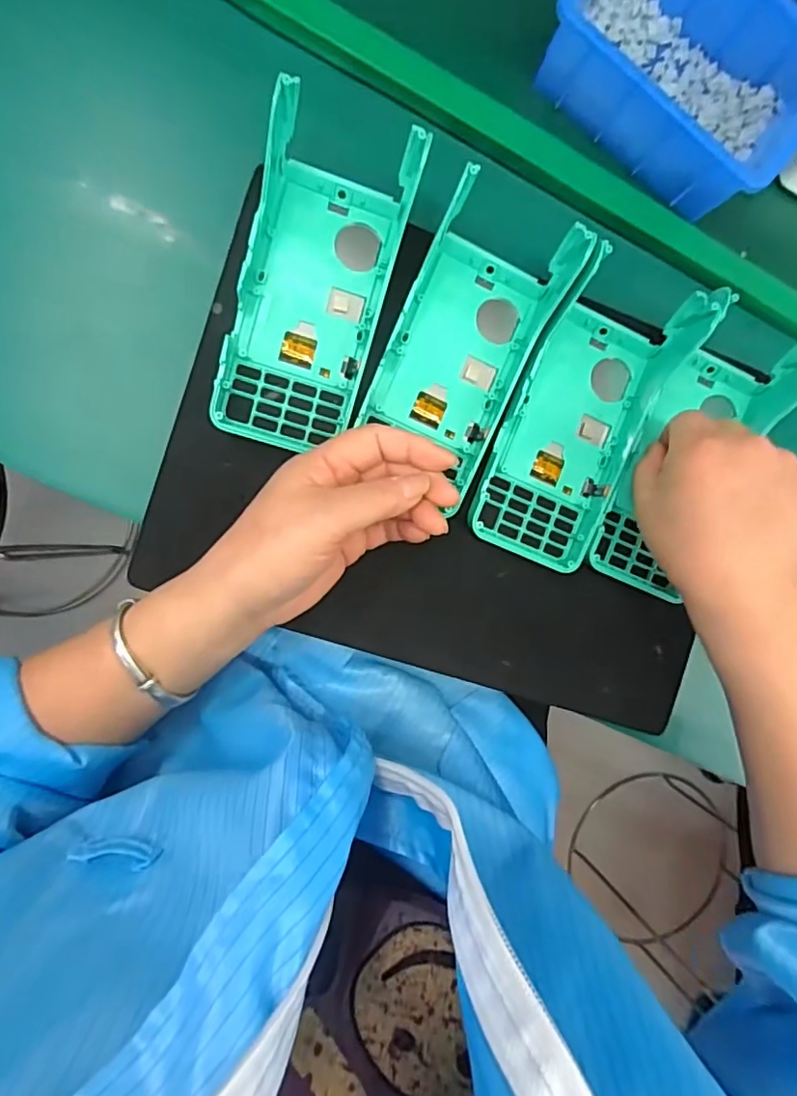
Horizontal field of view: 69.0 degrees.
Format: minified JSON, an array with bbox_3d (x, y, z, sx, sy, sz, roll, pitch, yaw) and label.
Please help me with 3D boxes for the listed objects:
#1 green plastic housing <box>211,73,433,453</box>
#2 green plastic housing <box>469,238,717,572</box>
[{"bbox_3d":[-0.044,-0.147,0.316,0.078,0.032,0.184,14,91,-10],"label":"green plastic housing"},{"bbox_3d":[0.107,-0.072,0.337,0.079,0.046,0.163,21,90,-10],"label":"green plastic housing"}]

